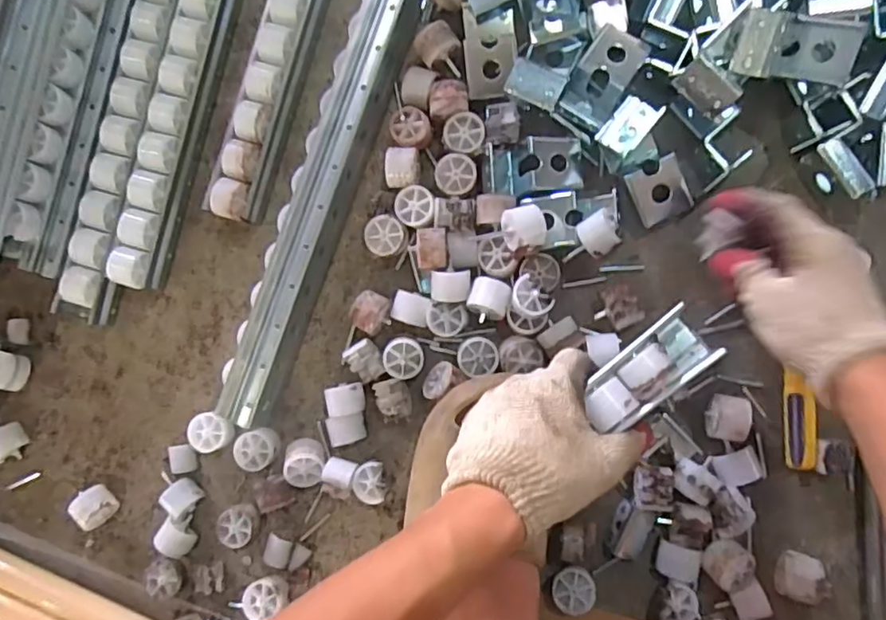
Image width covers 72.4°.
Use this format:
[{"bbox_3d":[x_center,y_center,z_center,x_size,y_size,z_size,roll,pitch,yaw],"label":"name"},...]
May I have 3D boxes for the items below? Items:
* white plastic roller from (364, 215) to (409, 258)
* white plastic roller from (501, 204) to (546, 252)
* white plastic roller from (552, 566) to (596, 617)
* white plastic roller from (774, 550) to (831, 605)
[{"bbox_3d":[-0.049,-0.066,0.539,0.035,0.025,0.034,0,87,8],"label":"white plastic roller"},{"bbox_3d":[0.067,-0.067,0.501,0.034,0.032,0.033,-10,86,5],"label":"white plastic roller"},{"bbox_3d":[0.108,0.231,0.502,0.037,0.021,0.037,0,76,2],"label":"white plastic roller"},{"bbox_3d":[0.282,0.210,0.478,0.027,0.040,0.034,15,89,8],"label":"white plastic roller"}]

